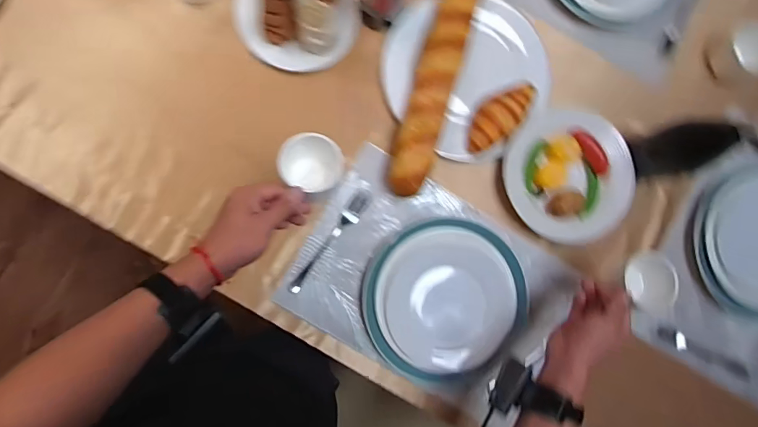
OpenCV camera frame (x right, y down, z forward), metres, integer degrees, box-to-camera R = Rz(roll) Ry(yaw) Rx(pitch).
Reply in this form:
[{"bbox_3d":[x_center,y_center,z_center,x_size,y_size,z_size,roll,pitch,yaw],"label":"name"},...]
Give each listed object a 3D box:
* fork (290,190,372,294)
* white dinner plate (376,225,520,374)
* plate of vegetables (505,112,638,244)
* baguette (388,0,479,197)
[{"bbox_3d":[-0.079,0.048,0.769,0.029,0.012,0.202,35,85,-4],"label":"fork"},{"bbox_3d":[0.110,0.144,0.773,0.223,0.040,0.230,0,88,-6],"label":"white dinner plate"},{"bbox_3d":[0.333,-0.063,0.803,0.214,0.052,0.230,0,88,-6],"label":"plate of vegetables"},{"bbox_3d":[0.099,-0.253,0.755,0.074,0.064,0.460,17,89,-4],"label":"baguette"}]

